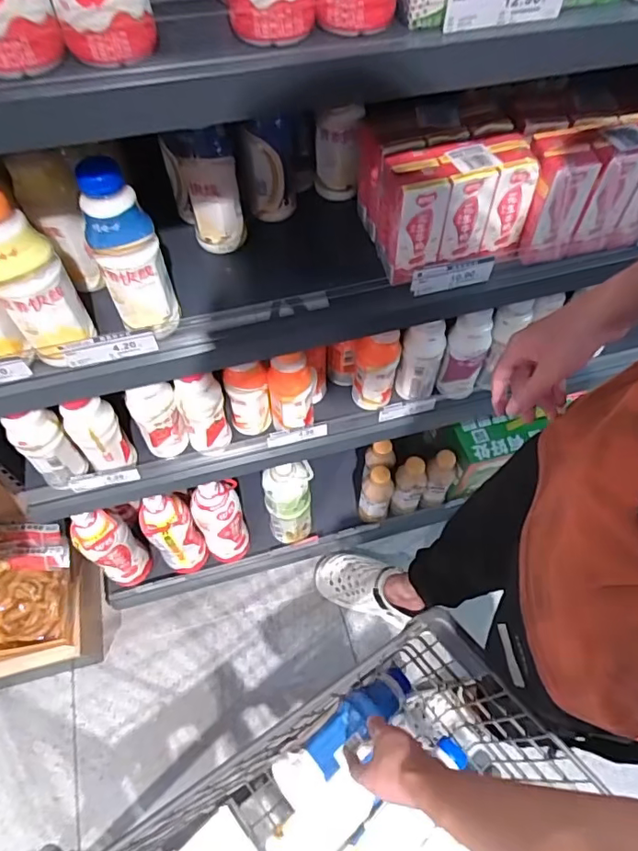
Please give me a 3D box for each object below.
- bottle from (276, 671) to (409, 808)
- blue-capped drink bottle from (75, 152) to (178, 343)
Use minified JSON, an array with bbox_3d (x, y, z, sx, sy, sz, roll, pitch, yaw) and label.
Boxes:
[{"bbox_3d":[0.039,0.383,0.659,0.200,0.073,0.073,-35,65,-27],"label":"bottle"},{"bbox_3d":[-0.196,-0.176,0.546,0.065,0.175,0.060,-15,60,-10],"label":"blue-capped drink bottle"}]

